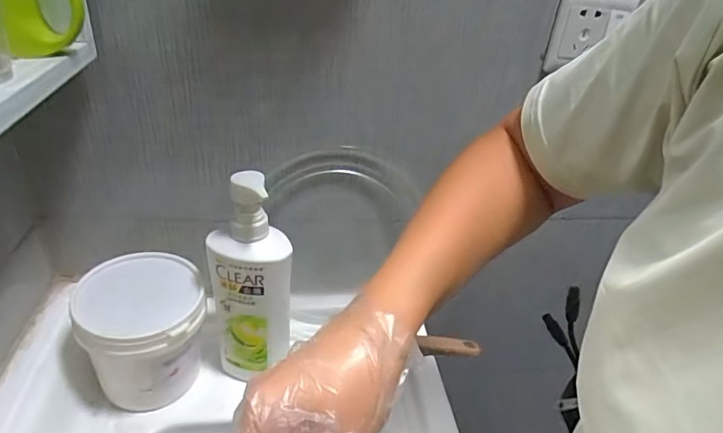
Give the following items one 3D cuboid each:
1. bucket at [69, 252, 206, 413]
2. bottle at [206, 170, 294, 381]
[{"bbox_3d":[-0.230,0.127,0.529,0.120,0.126,0.123,-4,33,-16],"label":"bucket"},{"bbox_3d":[-0.116,0.069,0.513,0.079,0.233,0.042,-1,32,-11],"label":"bottle"}]

